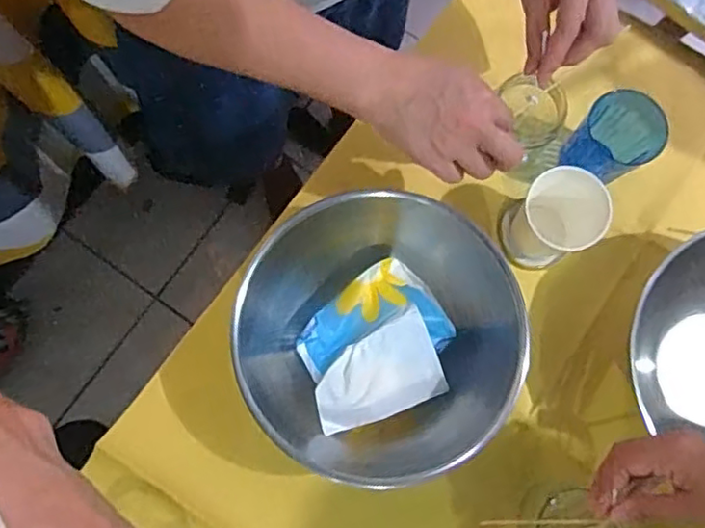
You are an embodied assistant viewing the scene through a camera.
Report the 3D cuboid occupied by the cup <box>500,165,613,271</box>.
[{"bbox_3d":[0.189,-0.043,0.595,0.081,0.079,0.072,-23,79,-5],"label":"cup"}]

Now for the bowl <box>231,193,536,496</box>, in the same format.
[{"bbox_3d":[0.026,0.064,0.558,0.238,0.093,0.233,-12,78,-3],"label":"bowl"}]

